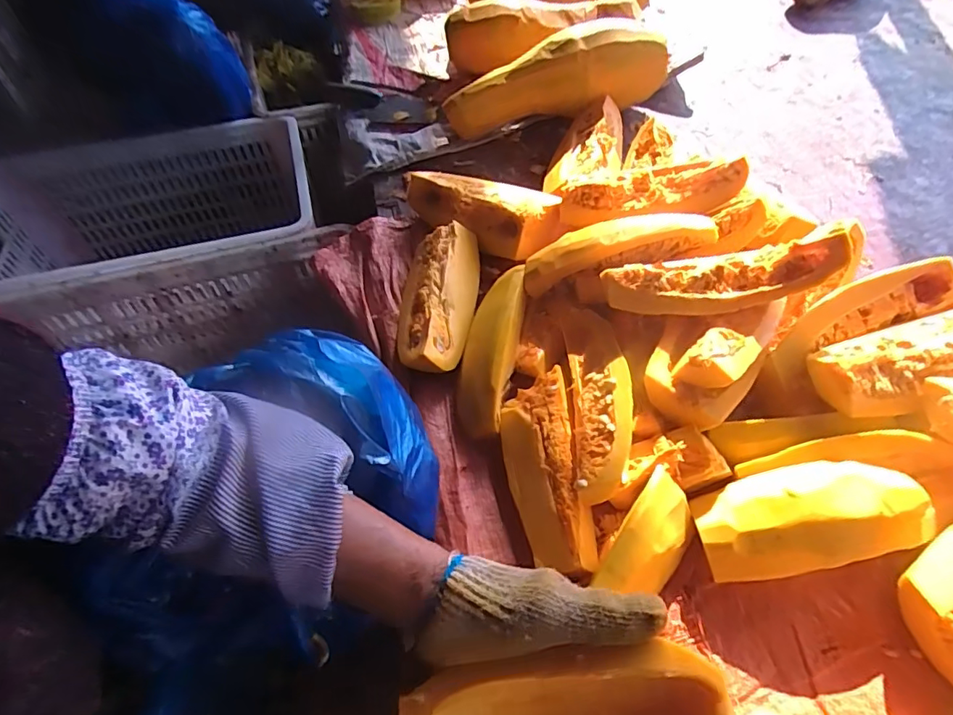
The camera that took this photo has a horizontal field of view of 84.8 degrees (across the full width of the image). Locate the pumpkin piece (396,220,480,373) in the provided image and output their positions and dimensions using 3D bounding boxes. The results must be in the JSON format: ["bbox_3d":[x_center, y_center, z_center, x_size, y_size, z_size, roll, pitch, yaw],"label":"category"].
[{"bbox_3d":[-0.045,-0.068,0.570,0.080,0.043,0.188,4,53,6],"label":"pumpkin piece"}]

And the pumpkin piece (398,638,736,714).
[{"bbox_3d":[0.044,0.197,0.287,0.177,0.041,0.052,-13,51,12],"label":"pumpkin piece"}]

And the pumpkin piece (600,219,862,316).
[{"bbox_3d":[0.213,-0.071,0.457,0.196,0.044,0.051,-9,51,16],"label":"pumpkin piece"}]

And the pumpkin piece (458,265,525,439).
[{"bbox_3d":[0.015,-0.014,0.526,0.049,0.050,0.183,8,54,9],"label":"pumpkin piece"}]

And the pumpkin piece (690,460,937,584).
[{"bbox_3d":[0.244,0.114,0.382,0.156,0.038,0.071,-15,52,8],"label":"pumpkin piece"}]

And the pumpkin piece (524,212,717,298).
[{"bbox_3d":[0.138,-0.113,0.528,0.189,0.047,0.048,-12,50,20],"label":"pumpkin piece"}]

